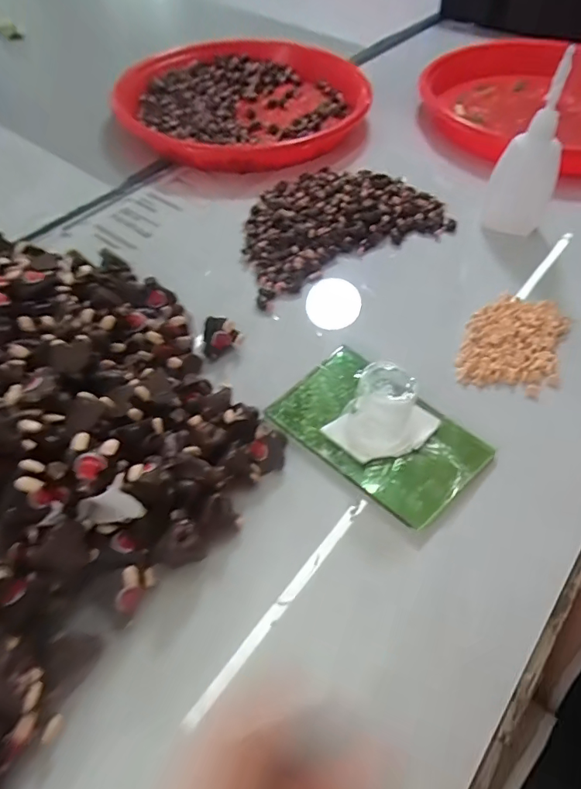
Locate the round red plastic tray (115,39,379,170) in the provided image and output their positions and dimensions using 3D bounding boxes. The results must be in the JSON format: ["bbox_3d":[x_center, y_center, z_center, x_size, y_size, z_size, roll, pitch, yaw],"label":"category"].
[{"bbox_3d":[-0.041,-0.283,0.473,0.214,0.037,0.219,1,53,-1],"label":"round red plastic tray"}]

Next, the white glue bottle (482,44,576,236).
[{"bbox_3d":[0.172,-0.171,0.343,0.044,0.107,0.031,23,56,15],"label":"white glue bottle"}]

